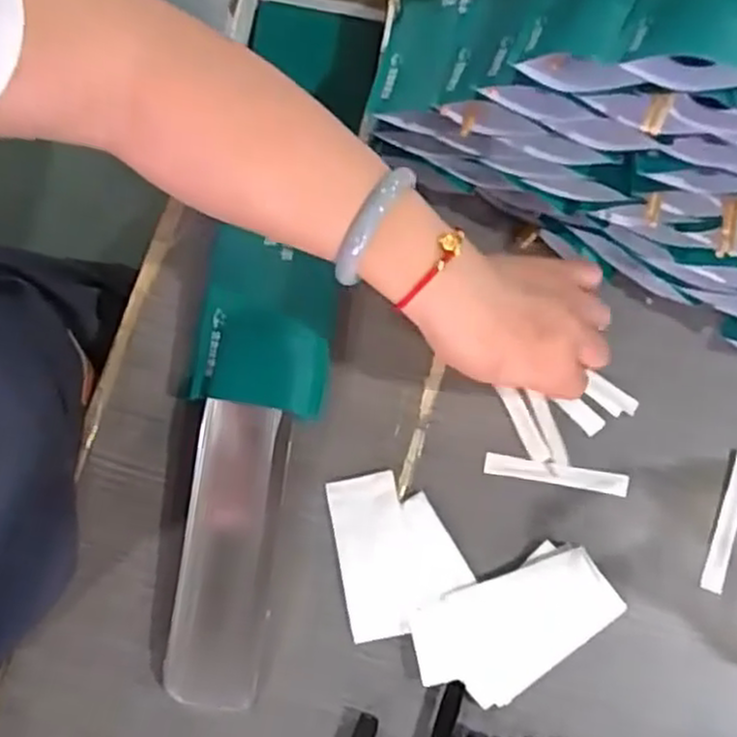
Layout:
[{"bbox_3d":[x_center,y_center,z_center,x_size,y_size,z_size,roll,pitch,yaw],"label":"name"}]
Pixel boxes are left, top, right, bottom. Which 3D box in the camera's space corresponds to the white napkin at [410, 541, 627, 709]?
[{"bbox_3d":[0.090,0.157,0.458,0.124,0.014,0.067,-27,80,-7],"label":"white napkin"}]

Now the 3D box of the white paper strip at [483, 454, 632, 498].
[{"bbox_3d":[0.122,0.069,0.485,0.093,0.004,0.014,10,78,1],"label":"white paper strip"}]

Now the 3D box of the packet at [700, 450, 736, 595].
[{"bbox_3d":[0.232,0.098,0.484,0.015,0.004,0.092,20,78,3],"label":"packet"}]

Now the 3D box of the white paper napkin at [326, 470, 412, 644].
[{"bbox_3d":[0.003,0.117,0.470,0.043,0.005,0.097,-11,78,-4],"label":"white paper napkin"}]

